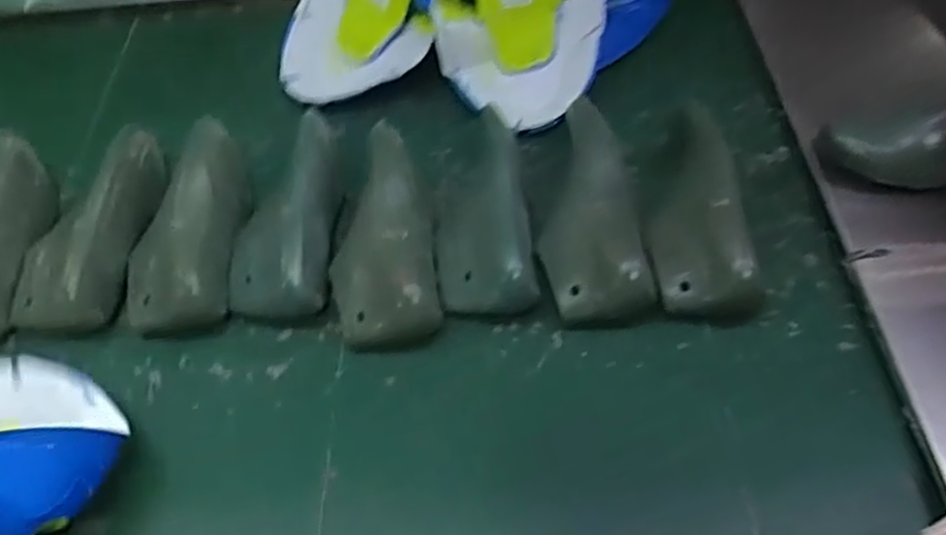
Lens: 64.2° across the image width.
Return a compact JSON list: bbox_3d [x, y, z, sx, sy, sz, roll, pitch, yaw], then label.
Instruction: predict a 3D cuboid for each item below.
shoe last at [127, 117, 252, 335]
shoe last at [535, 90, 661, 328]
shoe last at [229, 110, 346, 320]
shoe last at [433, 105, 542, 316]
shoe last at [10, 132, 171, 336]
[{"bbox_3d":[-0.259,-0.042,0.696,0.091,0.066,0.211,-1,54,2],"label":"shoe last"},{"bbox_3d":[0.103,-0.050,0.672,0.096,0.066,0.204,-8,54,-3],"label":"shoe last"},{"bbox_3d":[-0.169,-0.051,0.695,0.089,0.073,0.209,-3,54,1],"label":"shoe last"},{"bbox_3d":[0.011,-0.052,0.682,0.095,0.070,0.200,-7,54,-2],"label":"shoe last"},{"bbox_3d":[-0.346,-0.037,0.705,0.104,0.063,0.213,1,54,4],"label":"shoe last"}]

